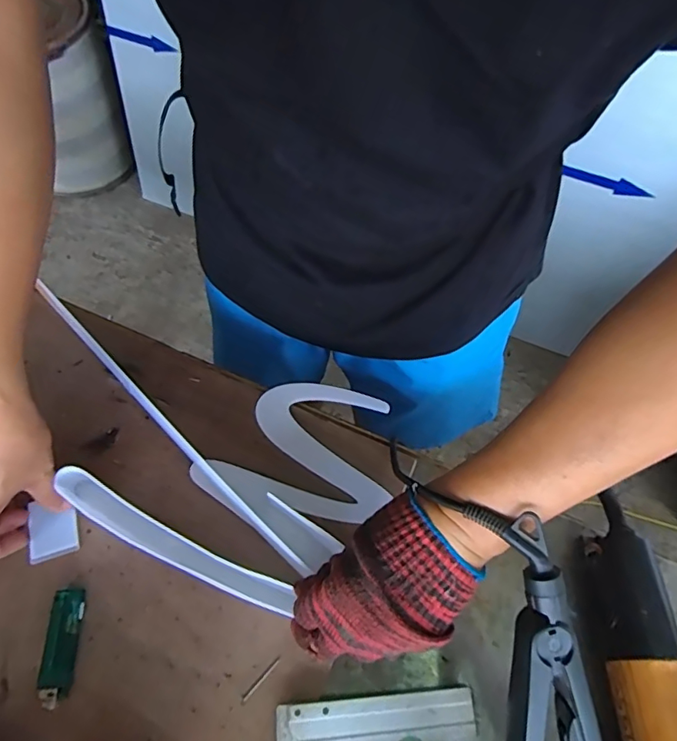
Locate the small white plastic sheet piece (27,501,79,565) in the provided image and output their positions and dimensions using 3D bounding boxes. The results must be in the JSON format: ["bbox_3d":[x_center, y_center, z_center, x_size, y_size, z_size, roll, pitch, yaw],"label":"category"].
[{"bbox_3d":[-0.248,0.136,0.442,0.039,0.007,0.049,-15,64,-10],"label":"small white plastic sheet piece"}]

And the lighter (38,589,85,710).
[{"bbox_3d":[-0.216,0.215,0.399,0.024,0.014,0.079,-2,63,-4],"label":"lighter"}]

